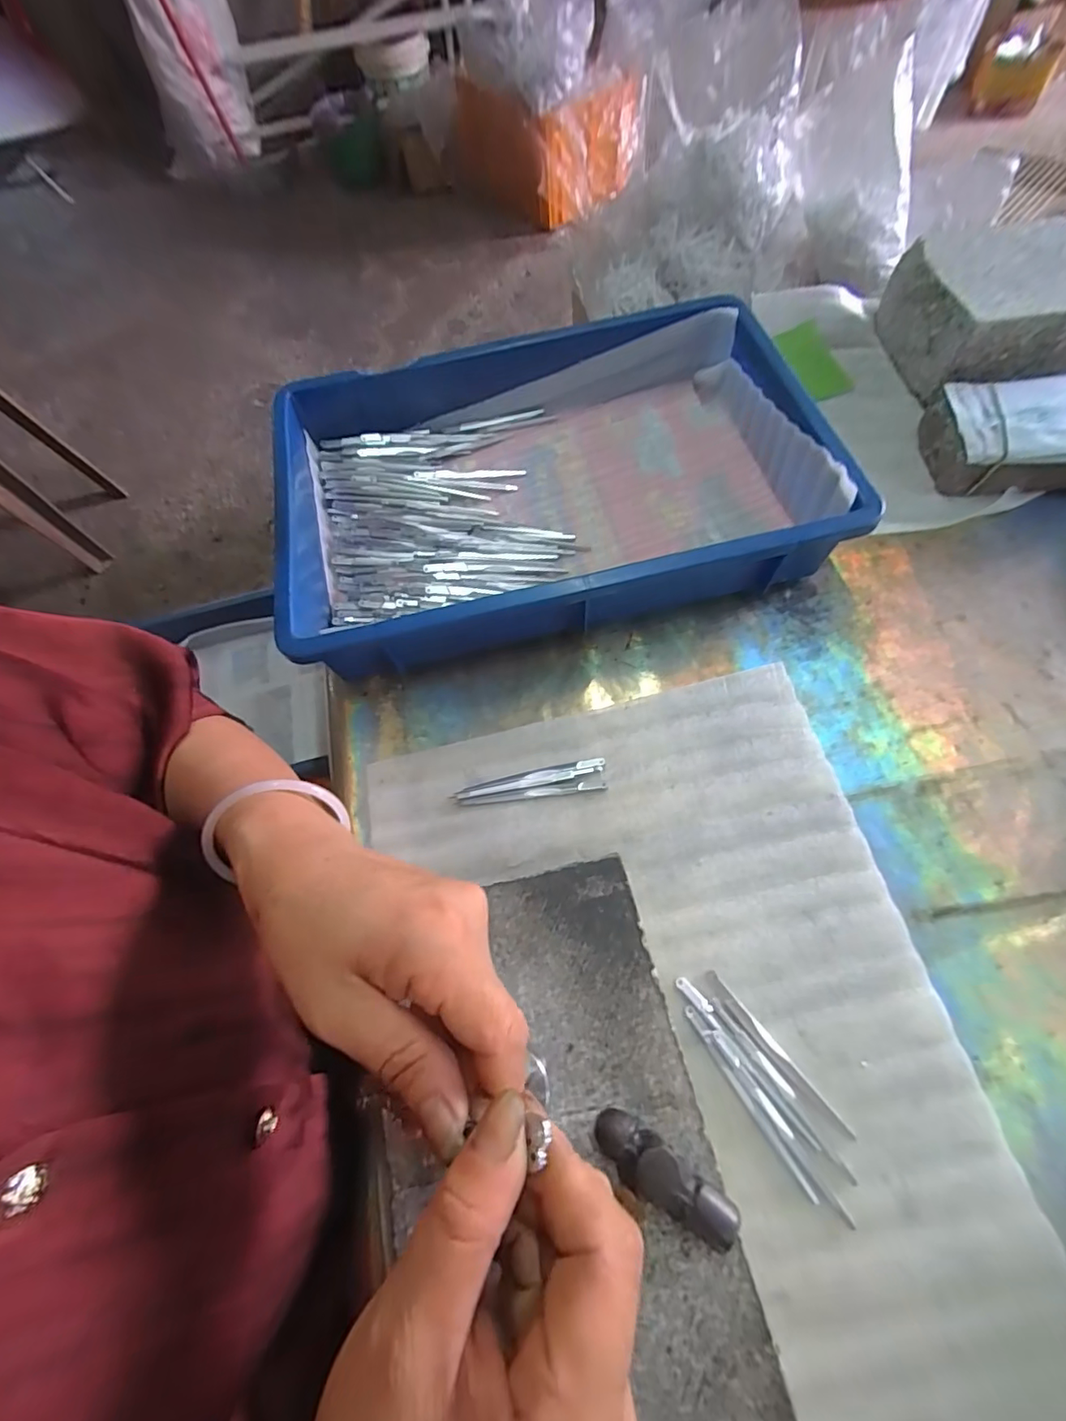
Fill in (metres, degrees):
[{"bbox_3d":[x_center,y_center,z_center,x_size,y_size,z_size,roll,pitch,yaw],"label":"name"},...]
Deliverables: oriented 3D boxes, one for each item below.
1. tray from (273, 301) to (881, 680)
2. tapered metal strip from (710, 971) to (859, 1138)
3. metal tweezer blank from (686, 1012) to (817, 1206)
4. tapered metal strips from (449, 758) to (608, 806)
[{"bbox_3d":[0.005,-0.190,0.448,0.425,0.076,0.282,-12,65,-2],"label":"tray"},{"bbox_3d":[0.139,0.192,0.301,0.005,0.004,0.101,-38,68,-14],"label":"tapered metal strip"},{"bbox_3d":[0.117,0.214,0.294,0.006,0.004,0.101,-30,67,-10],"label":"metal tweezer blank"},{"bbox_3d":[-0.002,0.051,0.381,0.105,0.006,0.022,-7,65,0],"label":"tapered metal strips"}]

